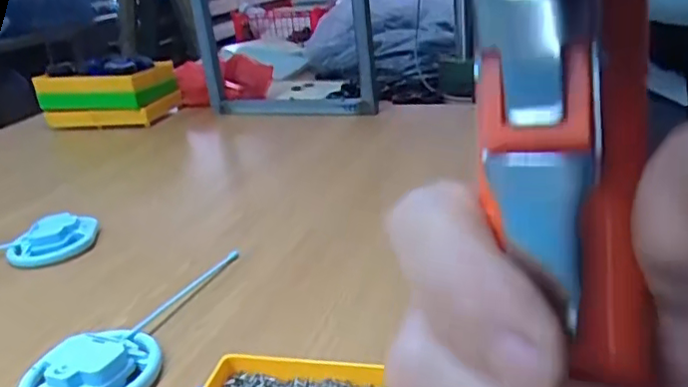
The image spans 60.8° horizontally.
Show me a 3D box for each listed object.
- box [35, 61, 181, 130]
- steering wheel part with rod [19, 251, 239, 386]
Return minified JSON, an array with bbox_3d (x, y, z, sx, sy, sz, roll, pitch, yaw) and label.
[{"bbox_3d":[-0.495,-0.211,1.248,0.239,0.108,0.170,0,24,17],"label":"box"},{"bbox_3d":[-0.174,0.108,0.523,0.086,0.031,0.235,1,24,17],"label":"steering wheel part with rod"}]

